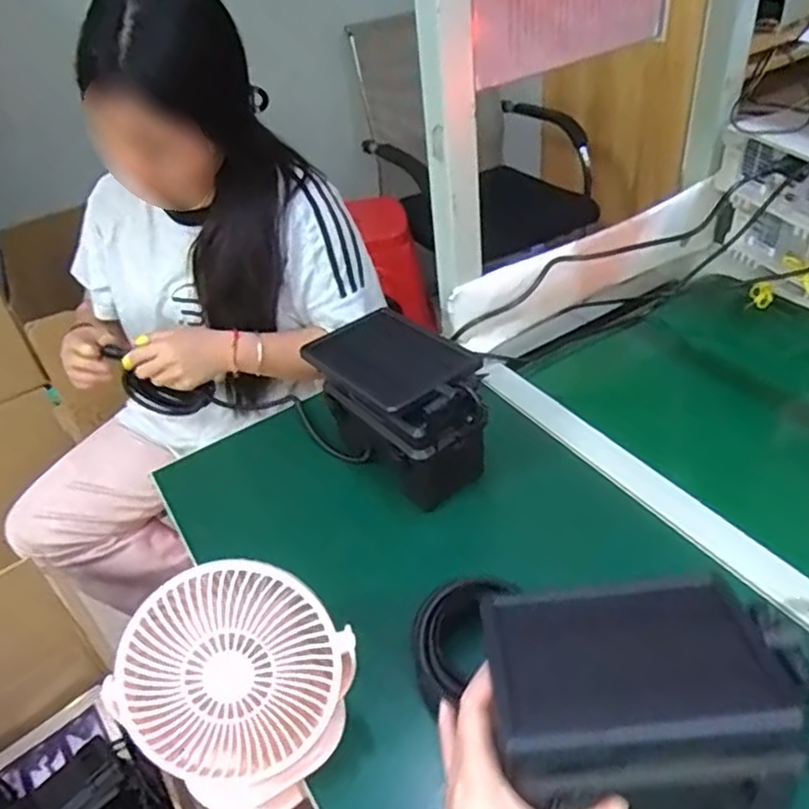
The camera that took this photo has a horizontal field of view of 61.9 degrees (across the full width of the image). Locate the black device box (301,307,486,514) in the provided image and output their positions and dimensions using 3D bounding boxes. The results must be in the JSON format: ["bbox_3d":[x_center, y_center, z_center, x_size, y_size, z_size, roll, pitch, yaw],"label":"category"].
[{"bbox_3d":[0.003,0.007,0.719,0.104,0.146,0.167,-29,43,-24],"label":"black device box"}]

